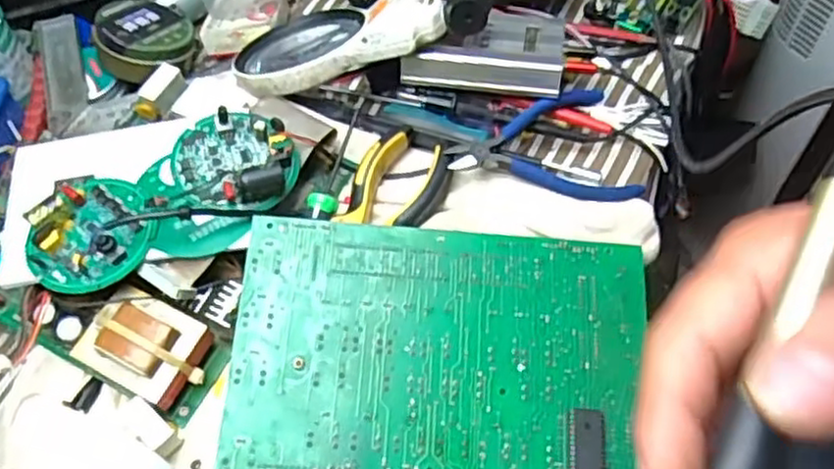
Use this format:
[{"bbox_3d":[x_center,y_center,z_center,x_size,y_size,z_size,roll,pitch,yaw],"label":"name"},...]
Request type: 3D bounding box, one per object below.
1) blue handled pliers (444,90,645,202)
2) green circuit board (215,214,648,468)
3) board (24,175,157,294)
[{"bbox_3d":[0.076,-0.053,0.448,0.111,0.023,0.078,-13,57,-3],"label":"blue handled pliers"},{"bbox_3d":[0.012,0.071,0.372,0.212,0.011,0.156,5,69,-2],"label":"green circuit board"},{"bbox_3d":[-0.186,-0.005,0.405,0.067,0.028,0.078,-37,62,-17],"label":"board"}]

